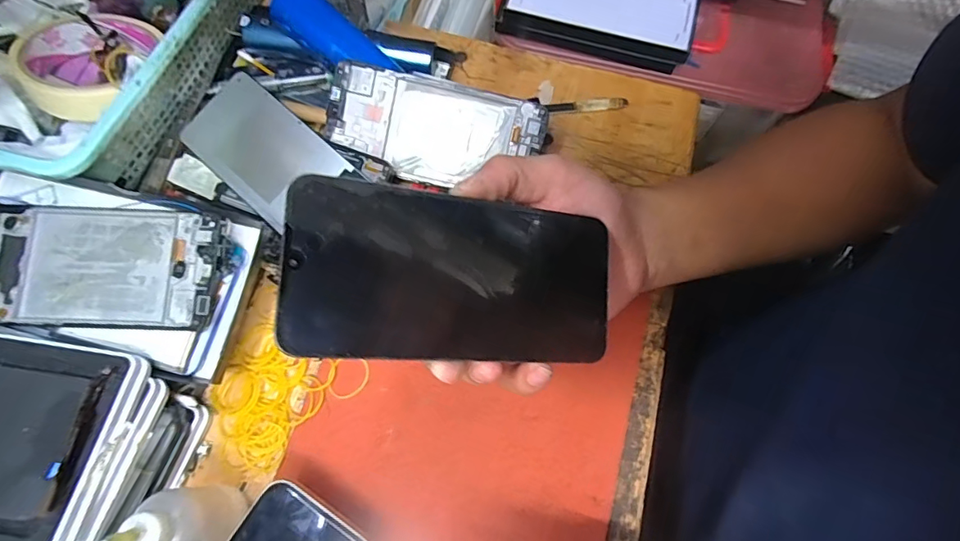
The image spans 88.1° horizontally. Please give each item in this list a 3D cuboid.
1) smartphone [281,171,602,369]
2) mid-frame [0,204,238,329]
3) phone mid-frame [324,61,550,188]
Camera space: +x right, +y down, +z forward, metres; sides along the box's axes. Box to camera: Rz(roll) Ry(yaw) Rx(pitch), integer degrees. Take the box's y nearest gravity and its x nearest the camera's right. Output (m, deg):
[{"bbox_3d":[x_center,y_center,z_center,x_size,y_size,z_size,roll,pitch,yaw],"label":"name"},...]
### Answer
[{"bbox_3d":[-0.008,0.003,0.228,0.154,0.004,0.073,6,83,-21],"label":"smartphone"},{"bbox_3d":[-0.227,-0.003,0.294,0.147,0.011,0.070,3,81,-3],"label":"mid-frame"},{"bbox_3d":[-0.033,-0.101,0.360,0.153,0.005,0.069,13,101,-1],"label":"phone mid-frame"}]

